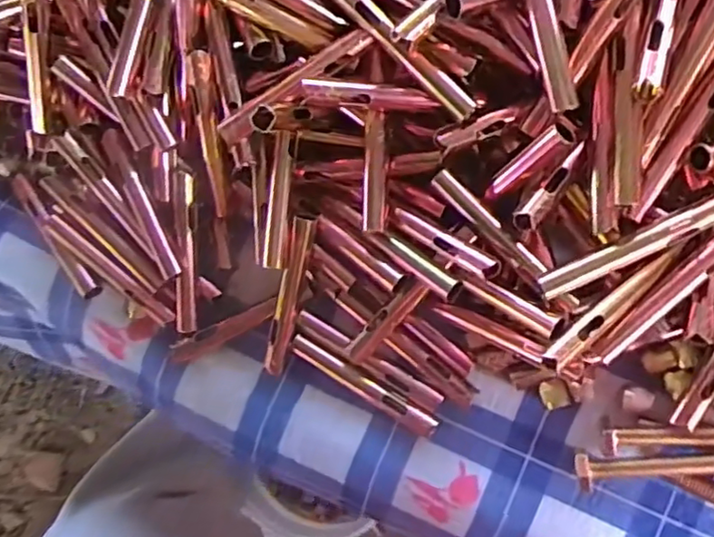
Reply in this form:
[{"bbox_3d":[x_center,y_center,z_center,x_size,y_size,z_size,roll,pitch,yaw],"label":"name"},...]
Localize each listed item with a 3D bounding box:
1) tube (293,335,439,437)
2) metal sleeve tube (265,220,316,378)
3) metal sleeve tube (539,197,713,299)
[{"bbox_3d":[0.003,0.059,0.314,0.082,0.012,0.012,32,93,13],"label":"tube"},{"bbox_3d":[-0.033,0.015,0.315,0.010,0.014,0.084,17,109,10],"label":"metal sleeve tube"},{"bbox_3d":[0.116,-0.009,0.260,0.082,0.011,0.011,-25,81,10],"label":"metal sleeve tube"}]

